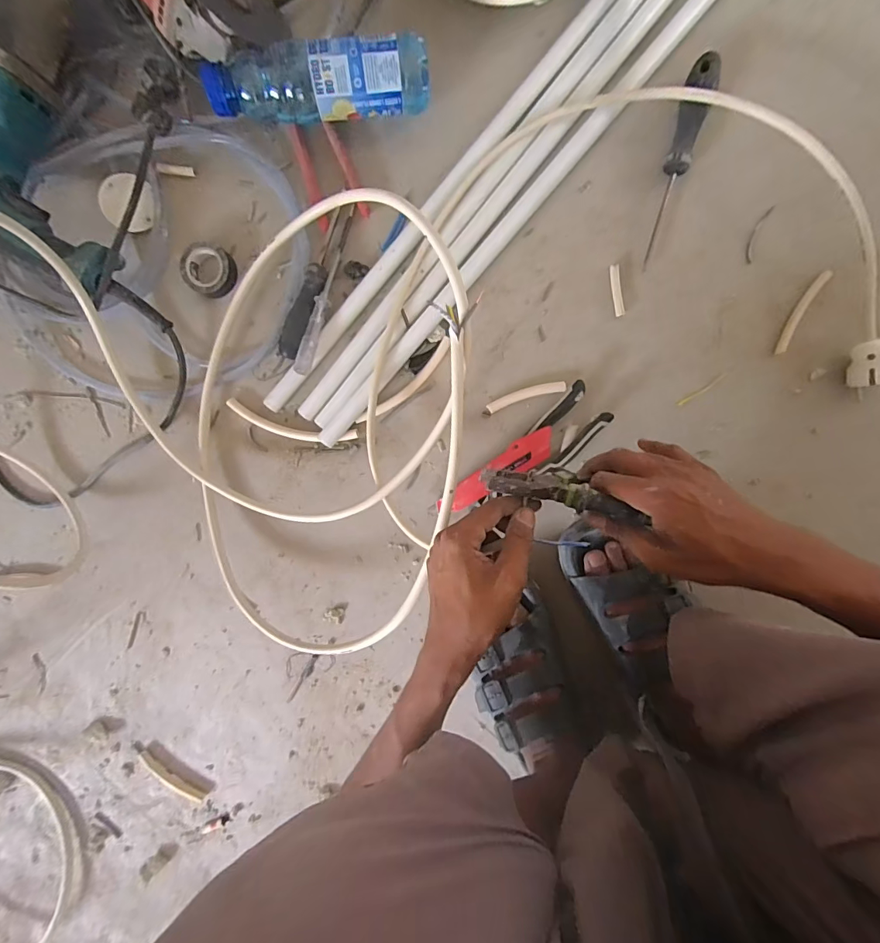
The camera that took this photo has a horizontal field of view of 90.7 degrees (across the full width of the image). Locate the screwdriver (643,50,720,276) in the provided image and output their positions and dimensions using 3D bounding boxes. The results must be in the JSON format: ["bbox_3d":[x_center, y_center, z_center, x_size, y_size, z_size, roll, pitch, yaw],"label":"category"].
[{"bbox_3d":[0.238,-0.309,0.437,0.027,0.021,0.192,14,97,4],"label":"screwdriver"}]

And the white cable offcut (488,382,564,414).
[{"bbox_3d":[0.095,-0.085,0.483,0.086,0.006,0.016,-18,94,7],"label":"white cable offcut"}]

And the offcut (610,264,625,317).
[{"bbox_3d":[0.190,-0.193,0.463,0.011,0.004,0.052,-8,95,6],"label":"offcut"}]

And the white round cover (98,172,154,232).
[{"bbox_3d":[-0.356,-0.307,0.493,0.054,0.009,0.063,1,94,-15],"label":"white round cover"}]

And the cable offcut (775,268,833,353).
[{"bbox_3d":[0.372,-0.164,0.448,0.014,0.009,0.086,25,98,2],"label":"cable offcut"}]

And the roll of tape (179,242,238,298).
[{"bbox_3d":[-0.266,-0.232,0.495,0.056,0.016,0.056,1,96,5],"label":"roll of tape"}]

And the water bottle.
[{"bbox_3d":[-0.117,-0.386,0.440,0.213,0.064,0.056,-1,96,5],"label":"water bottle"}]

